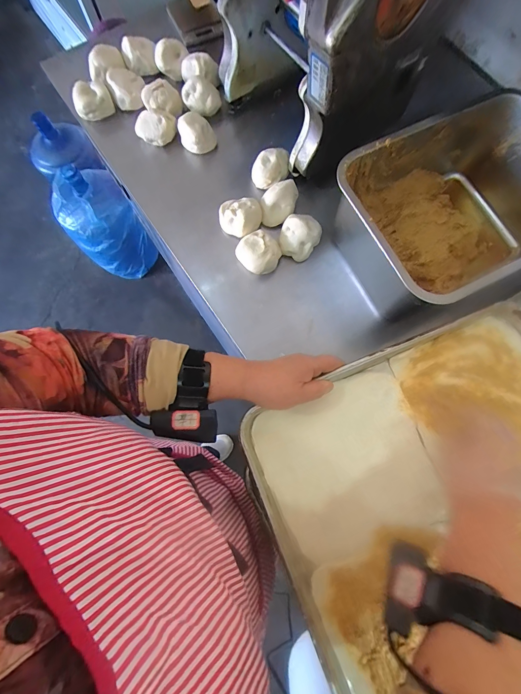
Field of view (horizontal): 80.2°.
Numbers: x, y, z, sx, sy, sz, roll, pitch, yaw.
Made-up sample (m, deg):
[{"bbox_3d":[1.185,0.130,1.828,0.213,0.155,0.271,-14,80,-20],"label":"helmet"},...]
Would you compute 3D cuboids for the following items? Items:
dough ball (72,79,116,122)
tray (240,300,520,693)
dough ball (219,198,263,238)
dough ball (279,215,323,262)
[{"bbox_3d":[-0.349,-0.512,0.637,0.076,0.048,0.053,-27,78,-7],"label":"dough ball"},{"bbox_3d":[0.264,0.280,0.333,0.396,0.031,0.599,-23,78,-6],"label":"tray"},{"bbox_3d":[-0.037,-0.237,0.579,0.081,0.049,0.071,-3,76,-1],"label":"dough ball"},{"bbox_3d":[0.073,-0.203,0.568,0.071,0.051,0.071,0,76,0],"label":"dough ball"}]

